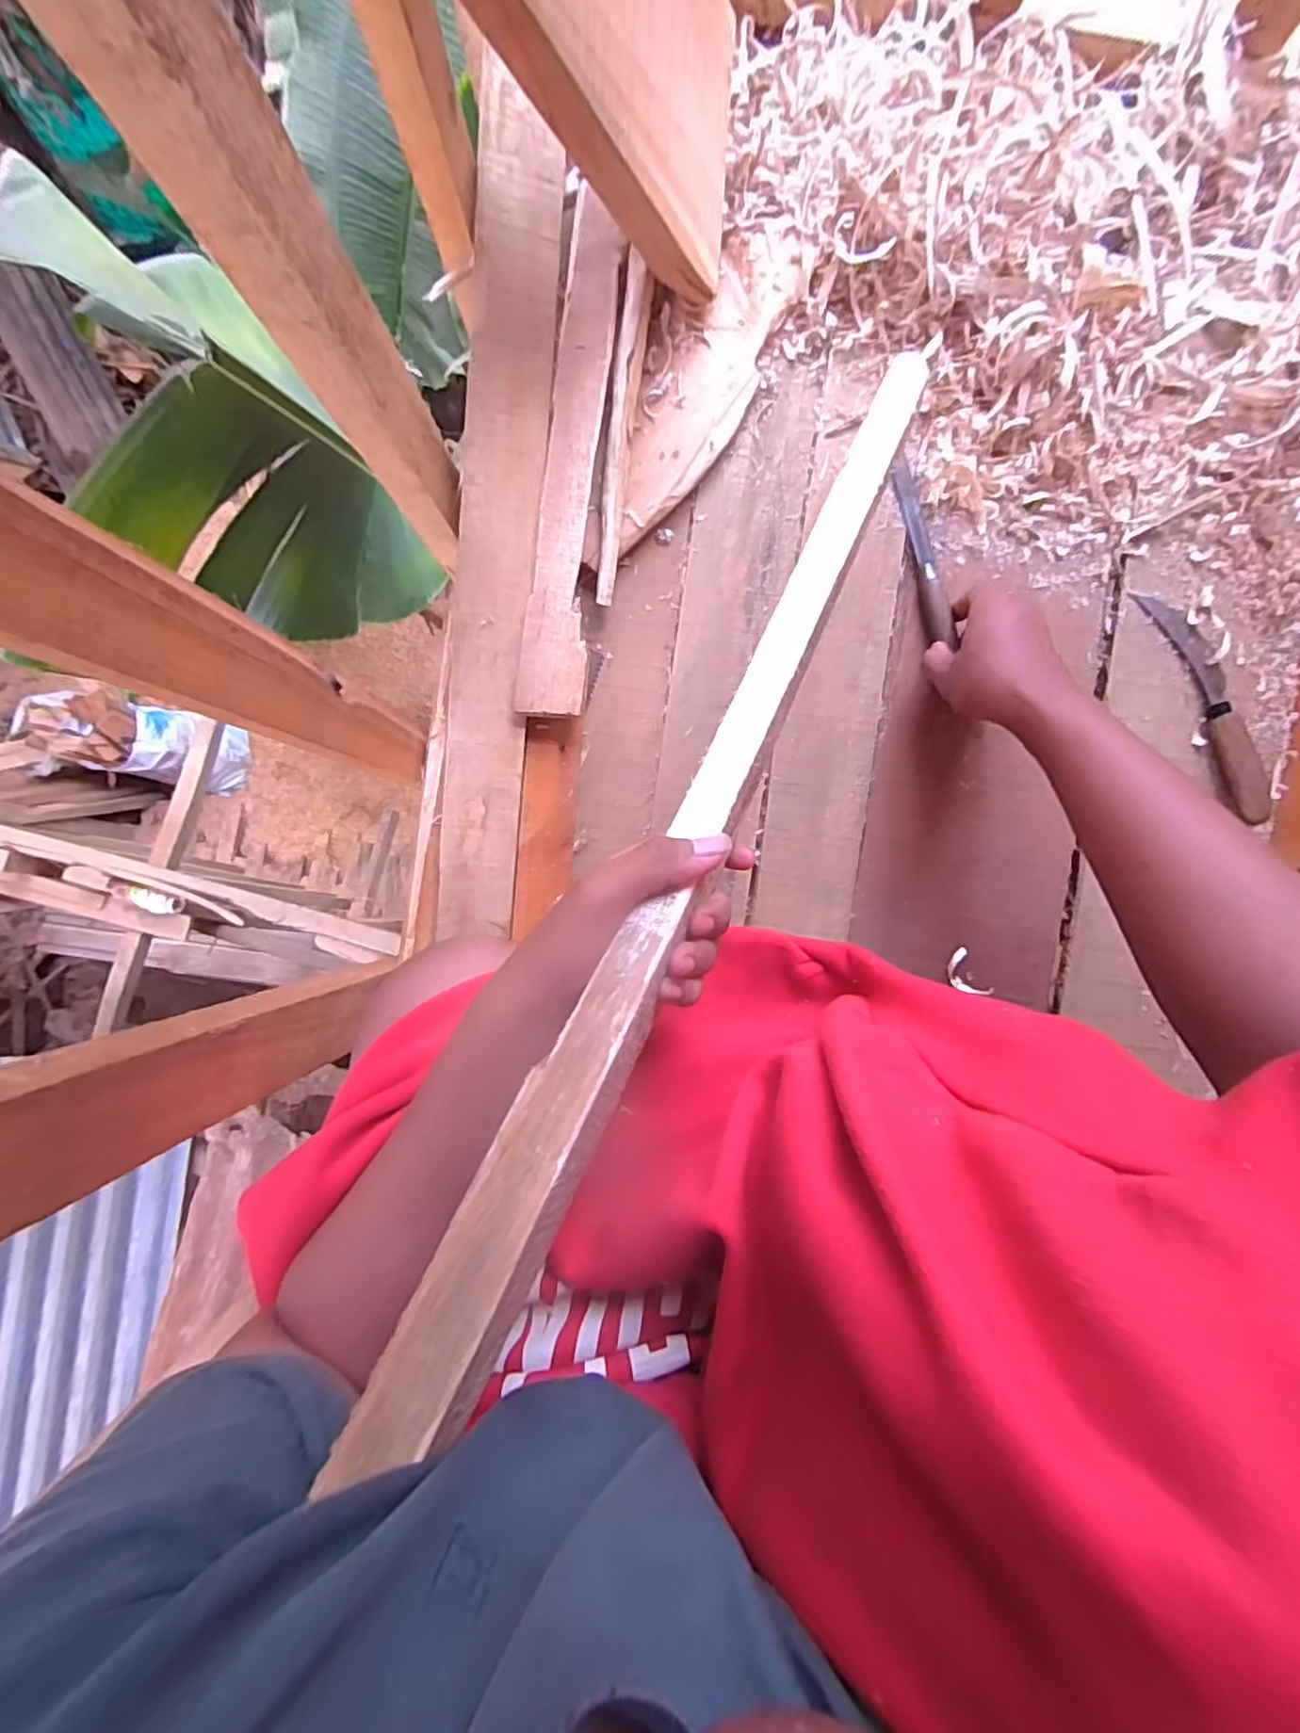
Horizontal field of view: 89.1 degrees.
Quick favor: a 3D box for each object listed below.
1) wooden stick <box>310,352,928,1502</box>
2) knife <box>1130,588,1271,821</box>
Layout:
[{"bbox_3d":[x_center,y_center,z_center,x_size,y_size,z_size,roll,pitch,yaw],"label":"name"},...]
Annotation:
[{"bbox_3d":[0.041,-0.058,0.349,0.037,0.028,0.652,26,68,1],"label":"wooden stick"},{"bbox_3d":[0.456,-0.133,0.534,0.041,0.020,0.199,-19,90,1],"label":"knife"}]

